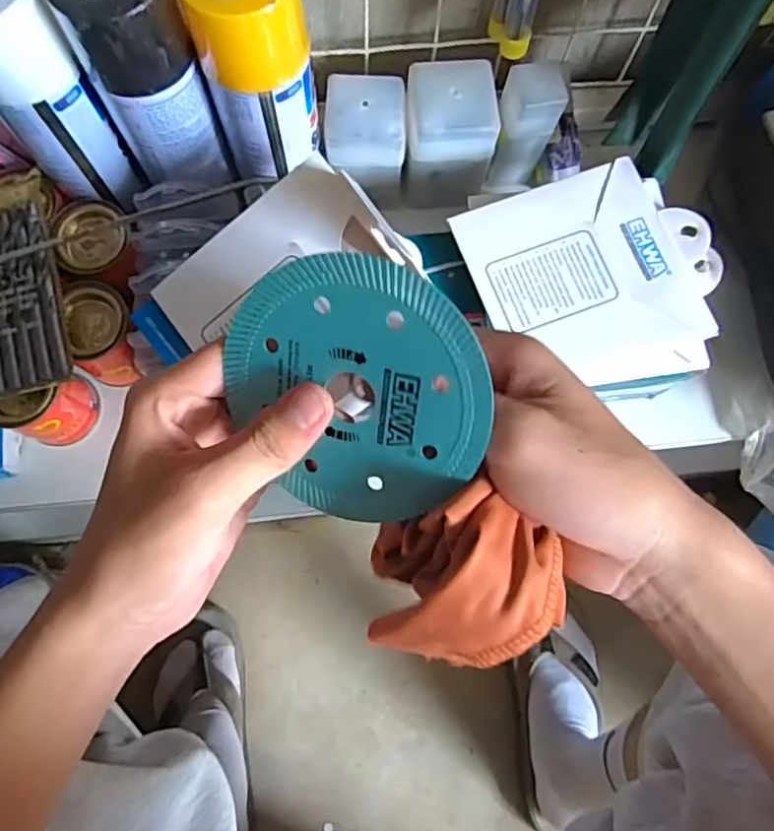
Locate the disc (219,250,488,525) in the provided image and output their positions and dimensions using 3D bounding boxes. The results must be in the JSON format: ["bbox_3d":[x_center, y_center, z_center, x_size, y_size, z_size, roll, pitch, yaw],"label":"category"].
[{"bbox_3d":[-0.013,-0.007,0.225,0.098,0.004,0.097,6,112,16],"label":"disc"}]

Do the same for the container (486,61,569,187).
[{"bbox_3d":[0.104,-0.218,0.468,0.040,0.097,0.031,-3,72,-2],"label":"container"}]

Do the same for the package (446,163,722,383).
[{"bbox_3d":[0.135,-0.088,0.400,0.150,0.015,0.142,-20,79,-4],"label":"package"}]

